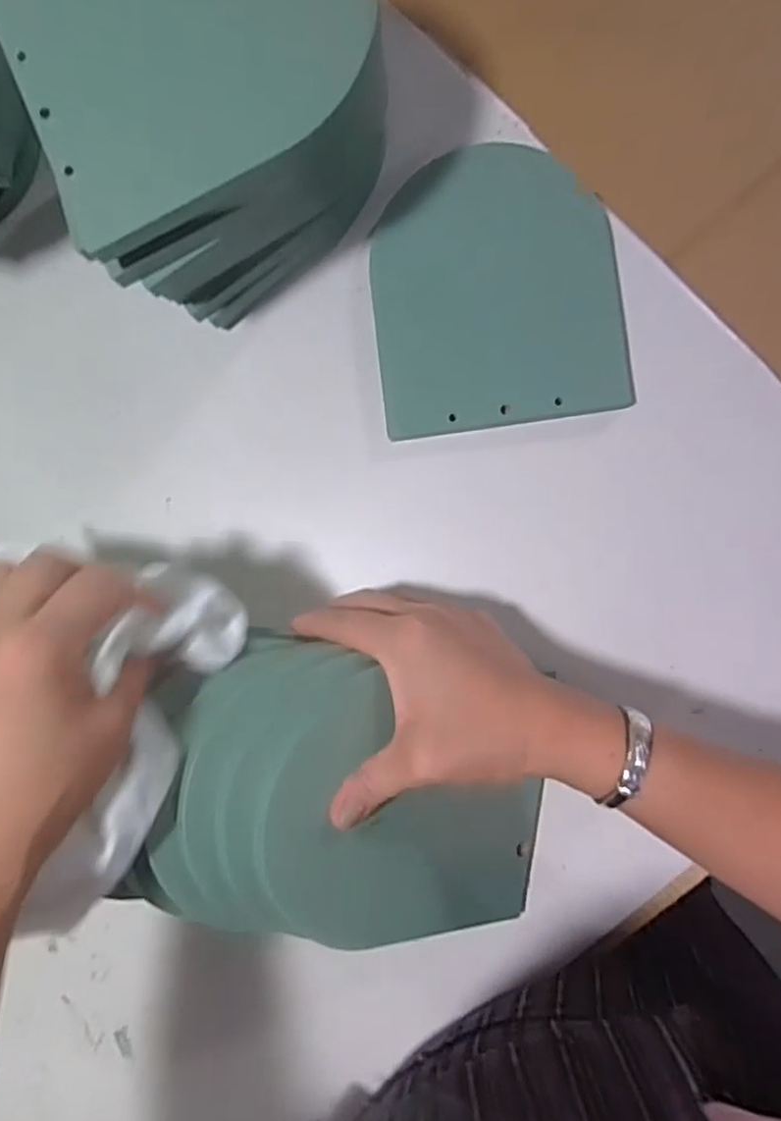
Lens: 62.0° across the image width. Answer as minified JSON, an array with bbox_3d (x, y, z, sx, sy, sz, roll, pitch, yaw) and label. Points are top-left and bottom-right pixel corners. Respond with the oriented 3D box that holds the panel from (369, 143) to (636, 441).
[{"bbox_3d":[0.064,-0.168,0.402,0.147,0.007,0.167,-7,89,9],"label":"panel"}]

